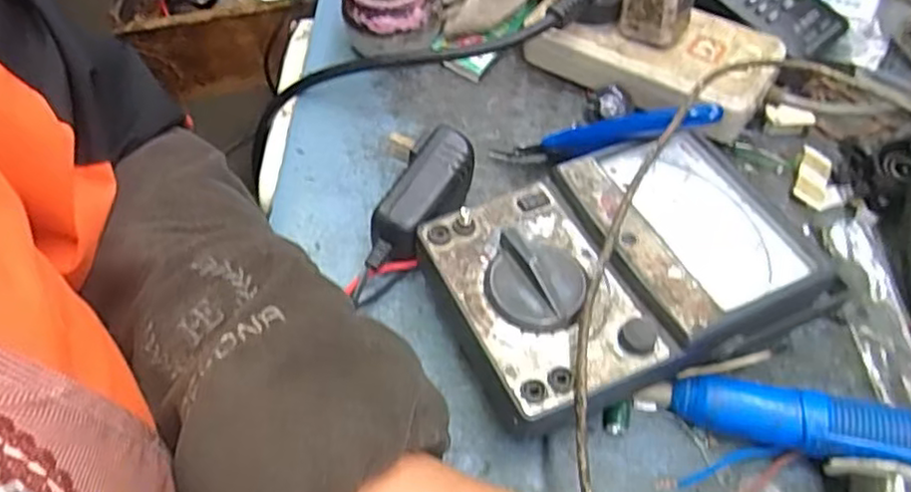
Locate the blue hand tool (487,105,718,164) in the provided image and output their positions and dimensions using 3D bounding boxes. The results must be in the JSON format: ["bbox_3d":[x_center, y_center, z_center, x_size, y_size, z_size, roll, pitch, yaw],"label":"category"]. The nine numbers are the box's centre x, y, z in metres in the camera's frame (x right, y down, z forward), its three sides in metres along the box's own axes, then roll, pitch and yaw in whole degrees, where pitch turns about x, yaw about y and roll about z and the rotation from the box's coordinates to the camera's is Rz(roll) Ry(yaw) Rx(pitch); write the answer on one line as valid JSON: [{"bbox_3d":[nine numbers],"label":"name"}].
[{"bbox_3d":[0.076,-0.059,0.364,0.127,0.014,0.014,-9,47,35],"label":"blue hand tool"}]

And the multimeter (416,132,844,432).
[{"bbox_3d":[0.086,0.012,0.331,0.187,0.054,0.114,-19,59,-17],"label":"multimeter"}]

